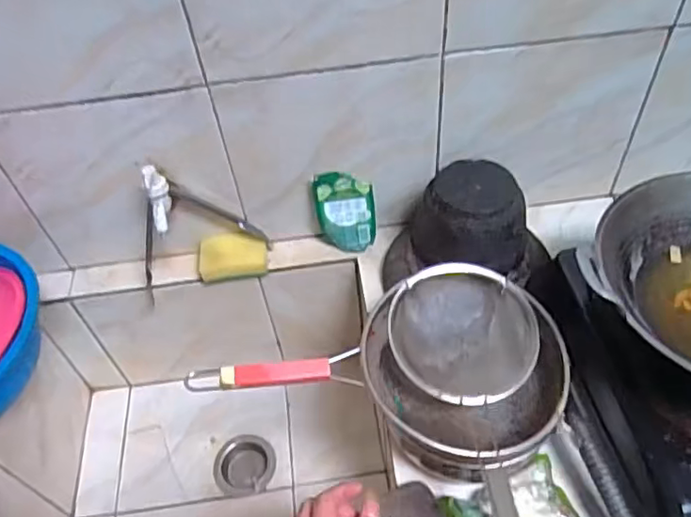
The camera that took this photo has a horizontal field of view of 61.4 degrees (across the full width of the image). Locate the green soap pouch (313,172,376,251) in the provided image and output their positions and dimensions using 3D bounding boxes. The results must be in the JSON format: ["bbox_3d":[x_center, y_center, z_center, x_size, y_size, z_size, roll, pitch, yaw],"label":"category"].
[{"bbox_3d":[0.003,-0.077,0.903,0.087,0.137,0.028,-16,30,6],"label":"green soap pouch"}]

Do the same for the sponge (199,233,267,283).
[{"bbox_3d":[-0.179,-0.003,0.930,0.106,0.075,0.030,-10,14,-2],"label":"sponge"}]

